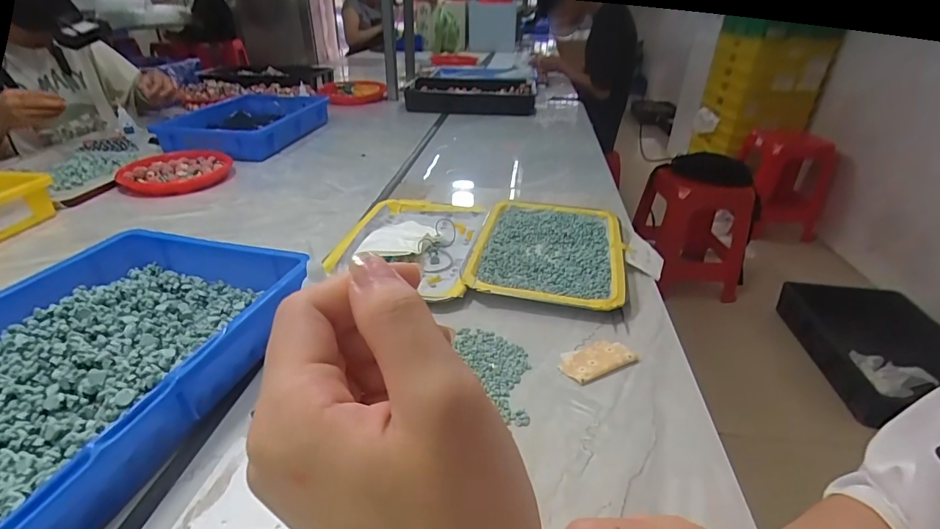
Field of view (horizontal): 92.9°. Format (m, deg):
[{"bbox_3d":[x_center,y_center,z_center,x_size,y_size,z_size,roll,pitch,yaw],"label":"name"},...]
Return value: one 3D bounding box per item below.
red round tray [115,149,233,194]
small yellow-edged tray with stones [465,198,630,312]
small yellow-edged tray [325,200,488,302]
[{"bbox_3d":[-0.557,-0.183,0.846,0.177,0.031,0.190,-21,36,-31],"label":"red round tray"},{"bbox_3d":[0.104,-0.024,0.594,0.186,0.022,0.261,6,31,10],"label":"small yellow-edged tray with stones"},{"bbox_3d":[-0.080,-0.031,0.608,0.175,0.021,0.248,4,30,7],"label":"small yellow-edged tray"}]

